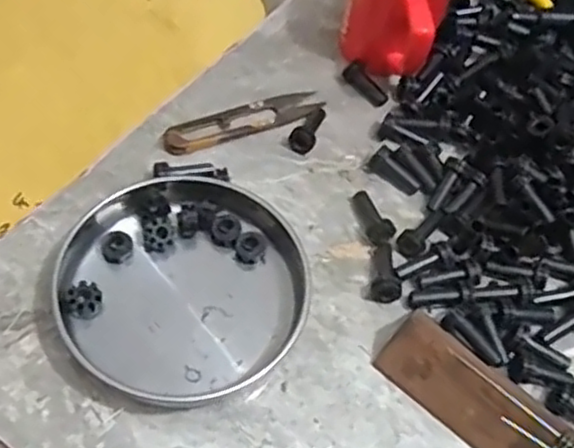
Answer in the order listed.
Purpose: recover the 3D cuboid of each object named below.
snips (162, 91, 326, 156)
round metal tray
[{"bbox_3d":[-0.030,-0.073,0.495,0.116,0.014,0.029,-21,62,-19],"label":"snips"},{"bbox_3d":[-0.060,0.036,0.419,0.139,0.028,0.136,3,57,-5],"label":"round metal tray"}]

